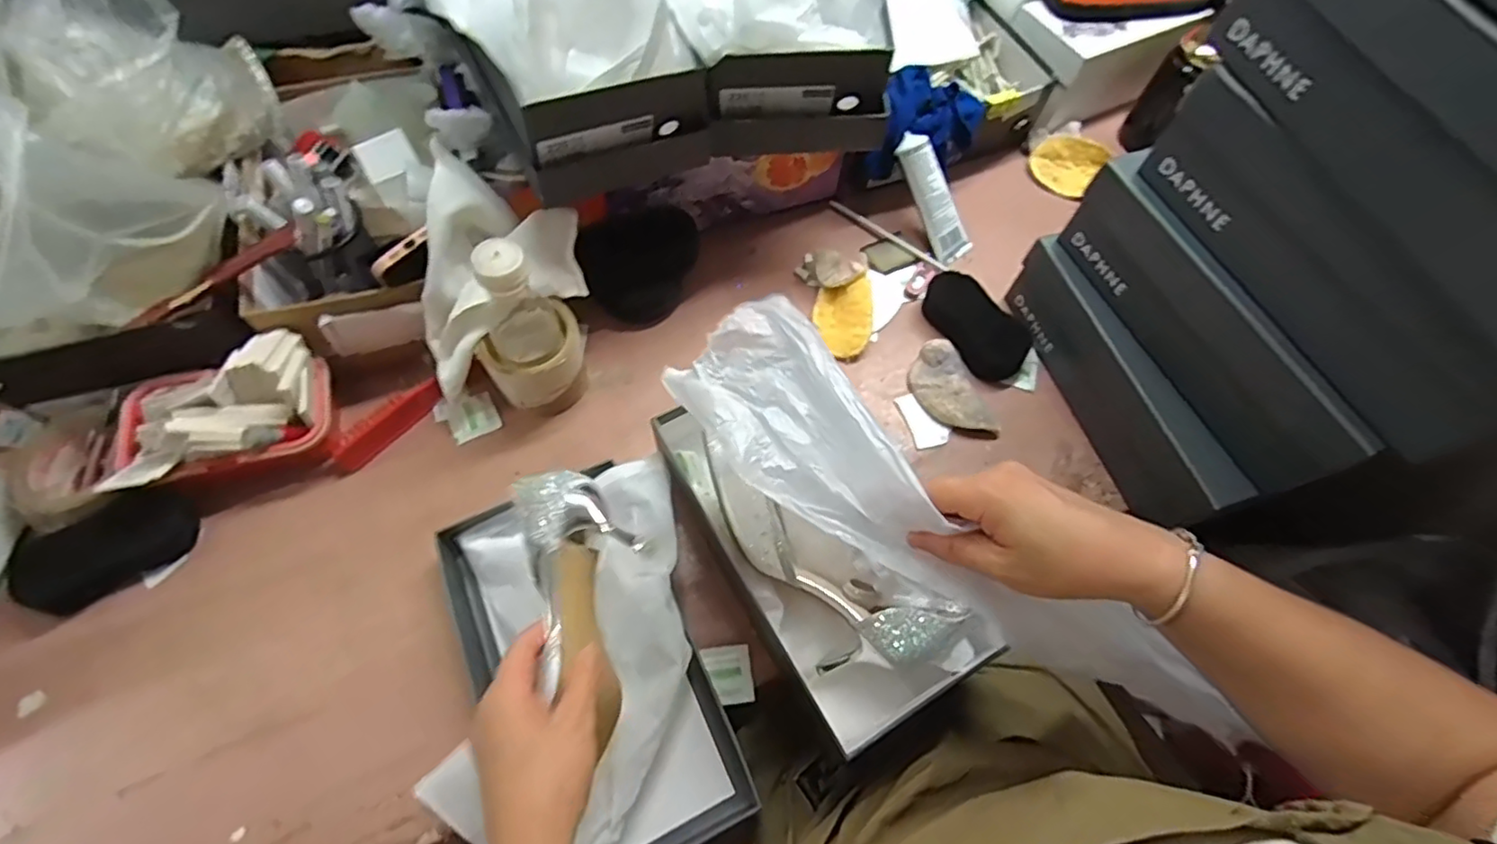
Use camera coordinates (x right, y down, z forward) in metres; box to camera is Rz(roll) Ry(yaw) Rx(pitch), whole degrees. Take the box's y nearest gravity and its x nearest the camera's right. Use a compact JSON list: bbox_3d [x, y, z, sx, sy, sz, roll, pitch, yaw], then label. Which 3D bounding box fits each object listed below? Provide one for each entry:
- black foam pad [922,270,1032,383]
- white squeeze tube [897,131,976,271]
[{"bbox_3d":[0.241,-0.104,0.678,0.060,0.032,0.127,-34,71,-18],"label":"black foam pad"},{"bbox_3d":[0.211,-0.251,0.716,0.046,0.026,0.148,-40,114,-20],"label":"white squeeze tube"}]

